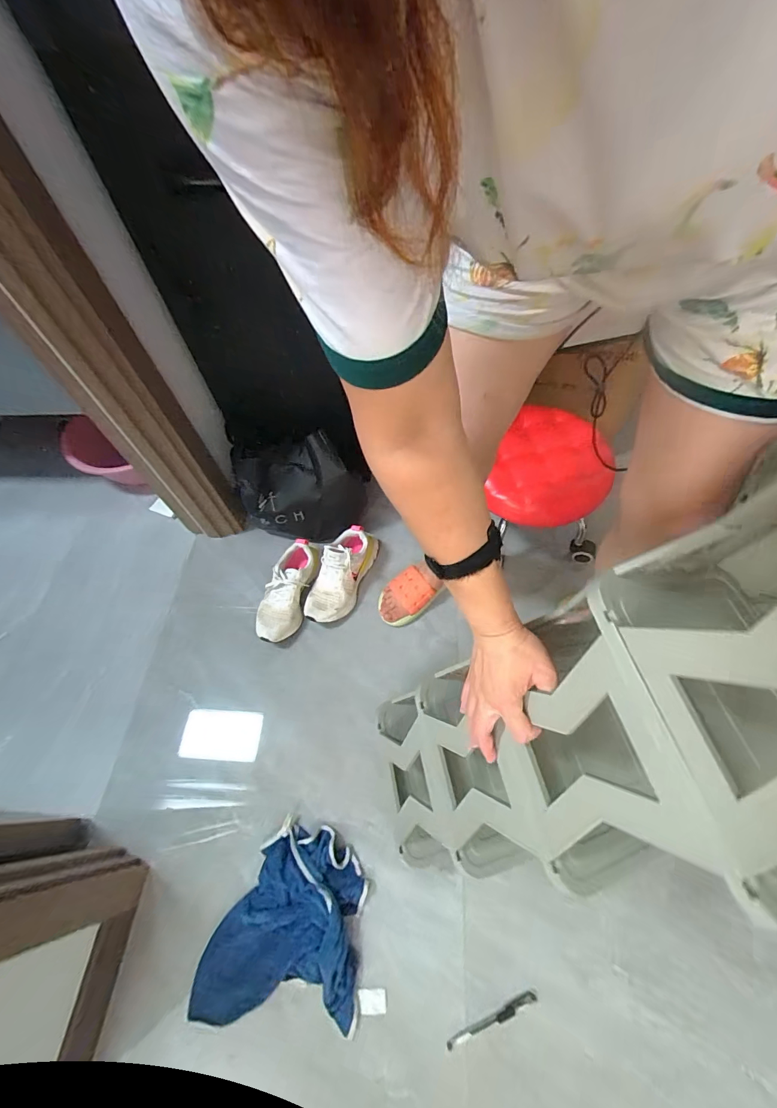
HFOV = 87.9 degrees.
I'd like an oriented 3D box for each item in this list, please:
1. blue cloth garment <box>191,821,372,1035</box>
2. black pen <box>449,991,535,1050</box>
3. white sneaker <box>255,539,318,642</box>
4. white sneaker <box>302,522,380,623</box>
[{"bbox_3d":[-0.170,0.605,0.665,0.261,0.043,0.258,2,60,4],"label":"blue cloth garment"},{"bbox_3d":[0.155,0.695,0.598,0.146,0.009,0.011,-22,62,-10],"label":"black pen"},{"bbox_3d":[-0.228,0.090,0.928,0.085,0.106,0.230,18,63,13],"label":"white sneaker"},{"bbox_3d":[-0.113,0.043,0.948,0.098,0.139,0.246,17,63,12],"label":"white sneaker"}]

